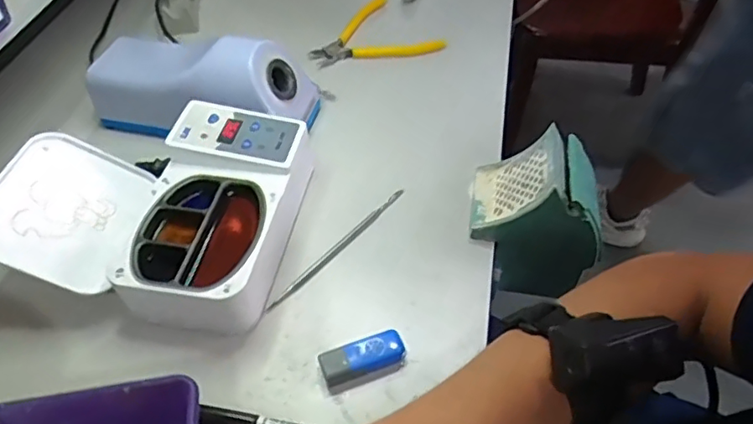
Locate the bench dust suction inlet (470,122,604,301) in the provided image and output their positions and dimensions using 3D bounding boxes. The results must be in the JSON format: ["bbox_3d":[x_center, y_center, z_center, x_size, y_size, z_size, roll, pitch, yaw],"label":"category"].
[{"bbox_3d":[0.138,0.000,0.520,0.103,0.129,0.077,6,50,8],"label":"bench dust suction inlet"}]

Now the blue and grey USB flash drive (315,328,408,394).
[{"bbox_3d":[-0.009,0.108,0.428,0.062,0.016,0.027,-19,51,-13],"label":"blue and grey USB flash drive"}]

